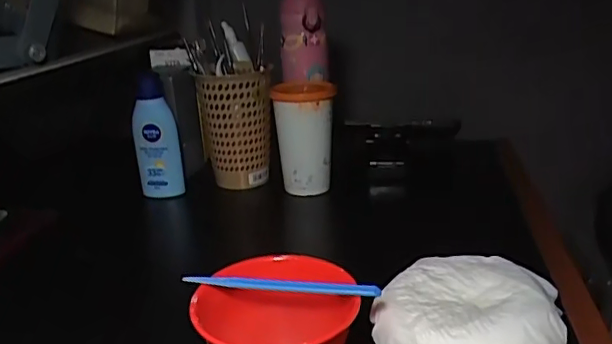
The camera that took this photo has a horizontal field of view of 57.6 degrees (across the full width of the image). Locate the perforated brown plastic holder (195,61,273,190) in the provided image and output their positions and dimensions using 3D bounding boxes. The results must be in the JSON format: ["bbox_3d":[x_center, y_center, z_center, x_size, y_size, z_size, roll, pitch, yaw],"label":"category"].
[{"bbox_3d":[-0.089,-0.059,0.708,0.087,0.142,0.097,-6,21,-11],"label":"perforated brown plastic holder"}]

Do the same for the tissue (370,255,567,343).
[{"bbox_3d":[0.113,0.099,0.391,0.120,0.039,0.107,5,21,20],"label":"tissue"}]

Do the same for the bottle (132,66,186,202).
[{"bbox_3d":[-0.178,-0.042,0.664,0.051,0.150,0.031,-9,21,-18],"label":"bottle"}]

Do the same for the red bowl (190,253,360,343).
[{"bbox_3d":[-0.021,0.102,0.382,0.105,0.048,0.098,-2,20,1],"label":"red bowl"}]

